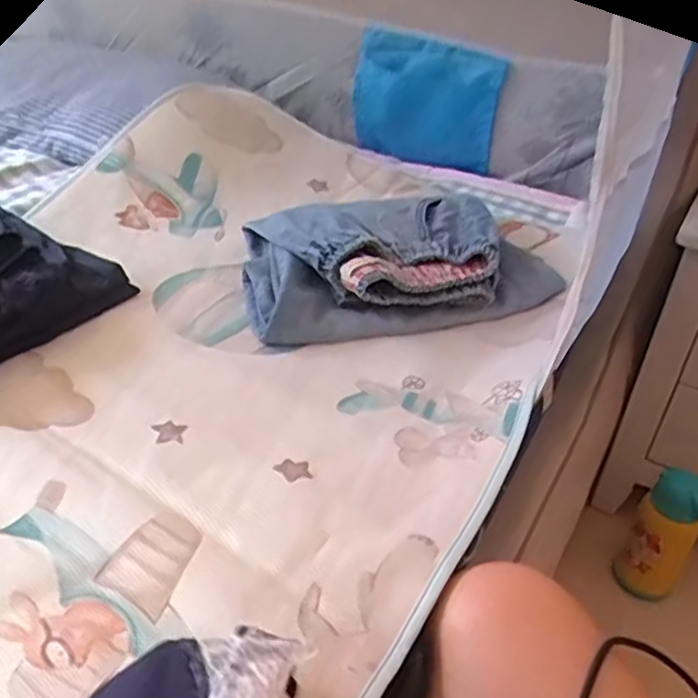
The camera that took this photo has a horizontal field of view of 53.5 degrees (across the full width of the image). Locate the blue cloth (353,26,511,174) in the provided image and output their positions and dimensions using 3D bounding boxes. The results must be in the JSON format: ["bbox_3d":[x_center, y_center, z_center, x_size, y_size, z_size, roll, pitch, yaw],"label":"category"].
[{"bbox_3d":[0.107,-0.347,0.984,0.217,0.178,0.025,23,50,19],"label":"blue cloth"}]

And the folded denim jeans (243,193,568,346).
[{"bbox_3d":[0.037,-0.098,0.737,0.297,0.067,0.197,-10,38,-18],"label":"folded denim jeans"}]

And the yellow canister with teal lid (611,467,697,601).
[{"bbox_3d":[0.430,0.253,0.950,0.081,0.202,0.069,25,41,26],"label":"yellow canister with teal lid"}]

